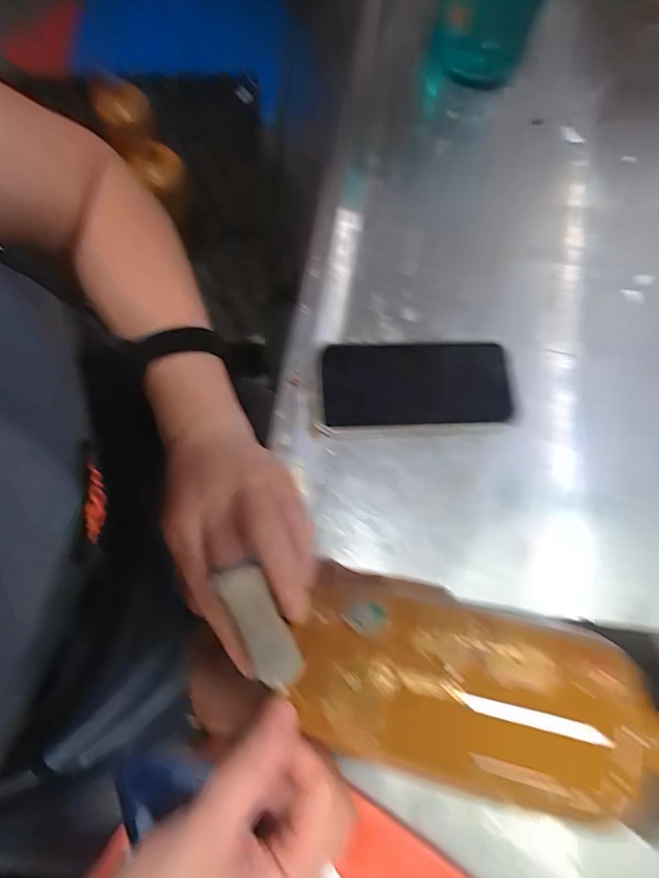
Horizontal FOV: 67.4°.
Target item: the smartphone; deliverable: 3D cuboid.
[{"bbox_3d":[0.068,-0.042,0.383,0.144,0.015,0.066,-2,74,0],"label":"smartphone"}]

